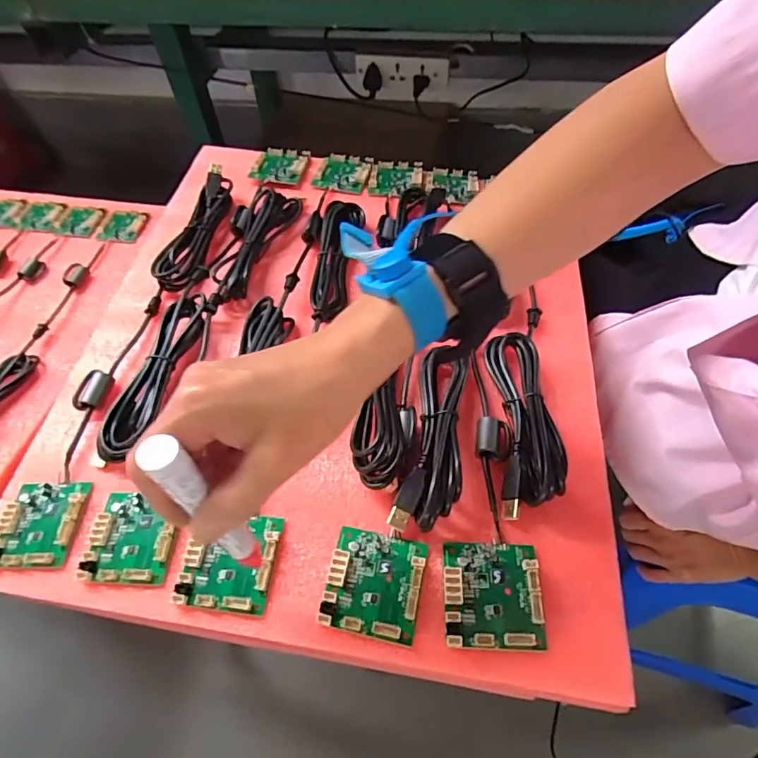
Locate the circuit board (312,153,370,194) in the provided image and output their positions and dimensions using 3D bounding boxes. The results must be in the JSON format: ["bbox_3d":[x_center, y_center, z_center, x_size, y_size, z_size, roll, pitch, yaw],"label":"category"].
[{"bbox_3d":[-0.041,-0.235,0.550,0.057,0.013,0.057,5,56,7],"label":"circuit board"}]

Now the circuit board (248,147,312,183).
[{"bbox_3d":[-0.113,-0.245,0.552,0.058,0.010,0.061,7,56,8],"label":"circuit board"}]

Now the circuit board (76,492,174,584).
[{"bbox_3d":[-0.165,0.105,0.322,0.055,0.007,0.058,1,55,4],"label":"circuit board"}]

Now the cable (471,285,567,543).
[{"bbox_3d":[0.099,0.019,0.357,0.053,0.027,0.174,1,55,4],"label":"cable"}]

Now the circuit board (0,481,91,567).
[{"bbox_3d":[-0.238,0.099,0.335,0.059,0.009,0.058,-2,55,3],"label":"circuit board"}]

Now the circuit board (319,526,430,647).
[{"bbox_3d":[-0.003,0.124,0.296,0.056,0.006,0.059,9,56,10],"label":"circuit board"}]

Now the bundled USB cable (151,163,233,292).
[{"bbox_3d":[-0.183,-0.153,0.478,0.041,0.027,0.153,3,56,6],"label":"bundled USB cable"}]

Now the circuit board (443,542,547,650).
[{"bbox_3d":[0.068,0.128,0.289,0.056,0.006,0.058,0,55,4],"label":"circuit board"}]

